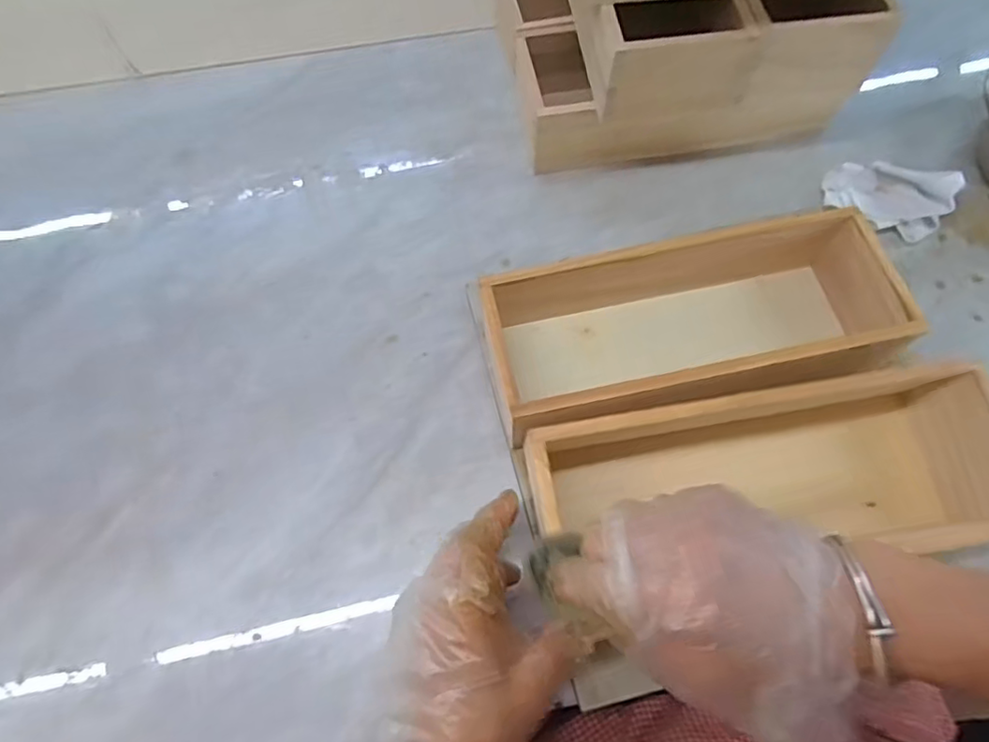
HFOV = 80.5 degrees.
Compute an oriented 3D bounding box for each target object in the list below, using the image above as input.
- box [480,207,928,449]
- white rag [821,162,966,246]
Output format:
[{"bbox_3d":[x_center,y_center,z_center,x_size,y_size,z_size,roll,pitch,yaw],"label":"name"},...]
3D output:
[{"bbox_3d":[0.129,-0.031,0.405,0.258,0.075,0.122,-10,66,-3],"label":"box"},{"bbox_3d":[0.320,-0.148,0.471,0.092,0.043,0.061,26,69,12],"label":"white rag"}]

